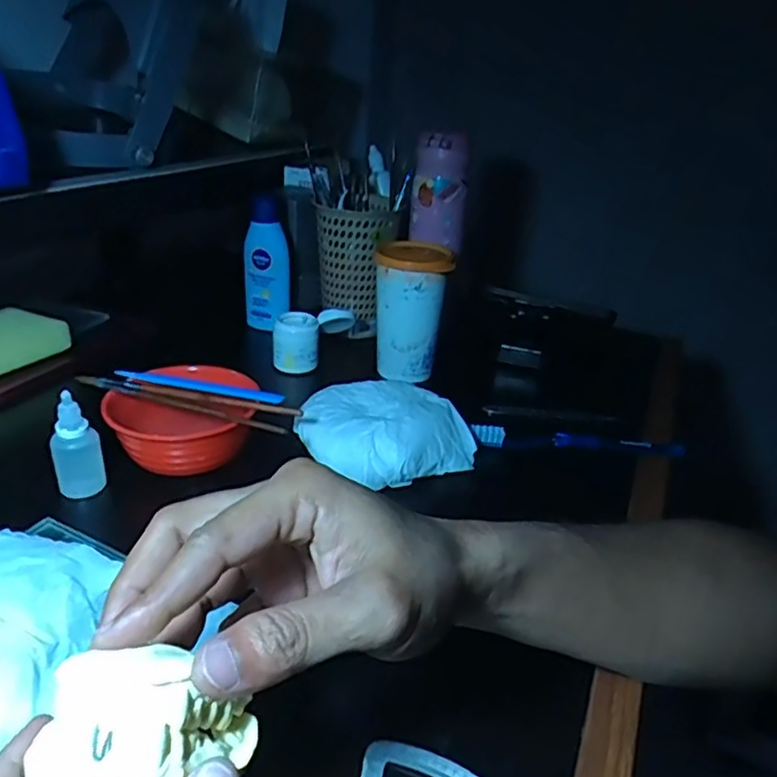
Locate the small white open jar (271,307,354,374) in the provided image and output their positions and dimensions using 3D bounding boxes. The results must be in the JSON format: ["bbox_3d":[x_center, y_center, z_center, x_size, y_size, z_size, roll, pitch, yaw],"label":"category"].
[{"bbox_3d":[-0.077,-0.052,0.655,0.046,0.055,0.080,26,33,35],"label":"small white open jar"}]

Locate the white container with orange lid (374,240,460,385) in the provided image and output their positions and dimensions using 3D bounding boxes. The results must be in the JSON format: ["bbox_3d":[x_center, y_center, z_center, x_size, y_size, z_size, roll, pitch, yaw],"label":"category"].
[{"bbox_3d":[0.020,-0.077,0.634,0.065,0.120,0.070,7,27,3],"label":"white container with orange lid"}]

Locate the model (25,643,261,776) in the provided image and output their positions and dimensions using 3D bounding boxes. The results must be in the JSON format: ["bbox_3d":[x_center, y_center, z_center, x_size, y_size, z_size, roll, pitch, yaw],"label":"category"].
[{"bbox_3d":[-0.076,0.111,0.210,0.063,0.038,0.043,7,56,-9],"label":"model"}]

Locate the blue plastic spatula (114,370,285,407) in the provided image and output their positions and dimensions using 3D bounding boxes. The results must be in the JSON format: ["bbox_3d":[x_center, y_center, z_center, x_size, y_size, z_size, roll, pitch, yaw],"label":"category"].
[{"bbox_3d":[-0.146,-0.002,0.492,0.137,0.008,0.012,11,27,10],"label":"blue plastic spatula"}]

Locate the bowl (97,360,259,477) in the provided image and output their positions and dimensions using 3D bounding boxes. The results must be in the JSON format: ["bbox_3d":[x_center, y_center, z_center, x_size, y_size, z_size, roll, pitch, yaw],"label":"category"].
[{"bbox_3d":[-0.158,0.023,0.489,0.109,0.048,0.089,3,30,-10],"label":"bowl"}]

